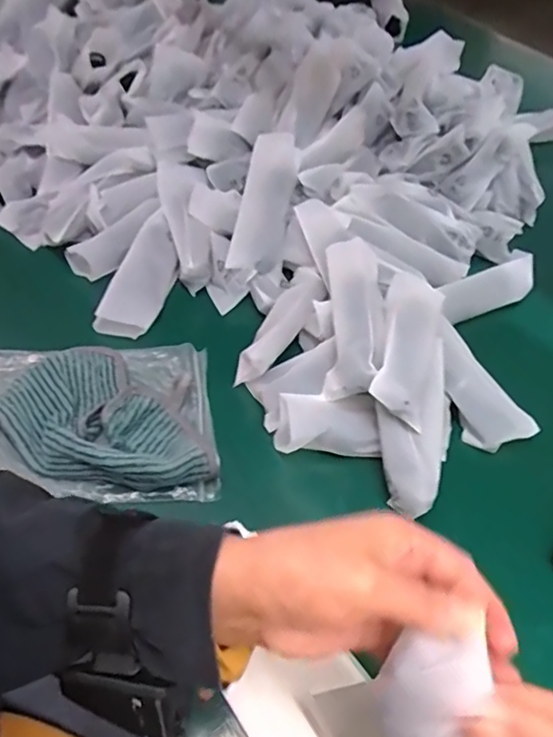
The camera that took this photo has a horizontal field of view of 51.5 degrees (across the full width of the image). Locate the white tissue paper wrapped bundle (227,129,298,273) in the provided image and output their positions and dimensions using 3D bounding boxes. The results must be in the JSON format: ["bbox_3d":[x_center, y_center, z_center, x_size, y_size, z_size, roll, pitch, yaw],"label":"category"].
[{"bbox_3d":[-0.011,-0.172,0.581,0.049,0.030,0.157,11,72,4],"label":"white tissue paper wrapped bundle"}]

